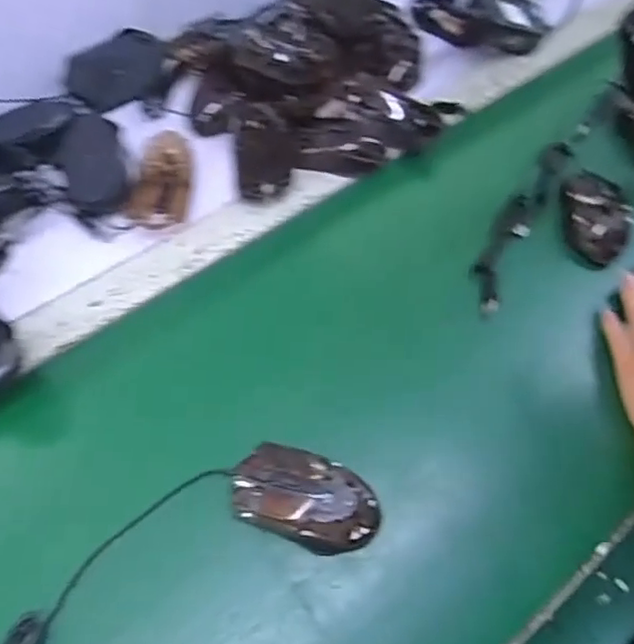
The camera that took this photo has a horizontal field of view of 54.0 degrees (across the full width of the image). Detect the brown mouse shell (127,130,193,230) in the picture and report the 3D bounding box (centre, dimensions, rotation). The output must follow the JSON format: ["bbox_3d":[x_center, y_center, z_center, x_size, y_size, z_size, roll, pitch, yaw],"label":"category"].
[{"bbox_3d":[-0.157,-0.143,0.620,0.057,0.035,0.091,5,59,-1],"label":"brown mouse shell"}]

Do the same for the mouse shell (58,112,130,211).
[{"bbox_3d":[-0.223,-0.157,0.627,0.061,0.022,0.111,-14,72,-1],"label":"mouse shell"}]

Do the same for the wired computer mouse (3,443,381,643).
[{"bbox_3d":[-0.116,0.195,0.421,0.343,0.037,0.123,-33,66,-21],"label":"wired computer mouse"}]

